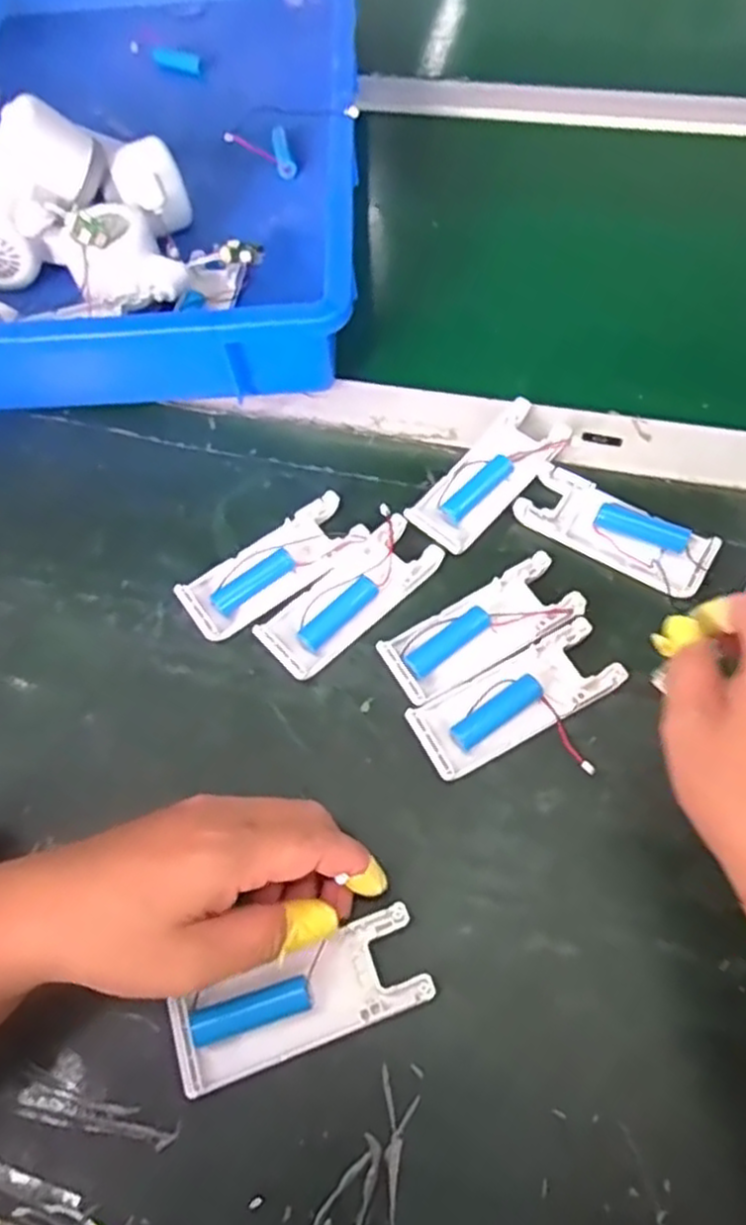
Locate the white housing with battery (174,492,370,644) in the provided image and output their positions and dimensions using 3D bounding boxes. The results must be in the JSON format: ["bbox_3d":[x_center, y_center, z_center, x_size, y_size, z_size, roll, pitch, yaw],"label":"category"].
[{"bbox_3d":[-0.055,-0.025,0.407,0.104,0.011,0.039,-34,66,-13],"label":"white housing with battery"}]

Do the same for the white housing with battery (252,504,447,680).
[{"bbox_3d":[-0.013,-0.010,0.392,0.104,0.014,0.042,-42,68,-16],"label":"white housing with battery"}]

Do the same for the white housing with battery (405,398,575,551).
[{"bbox_3d":[0.068,-0.080,0.421,0.040,0.015,0.109,40,72,21],"label":"white housing with battery"}]

